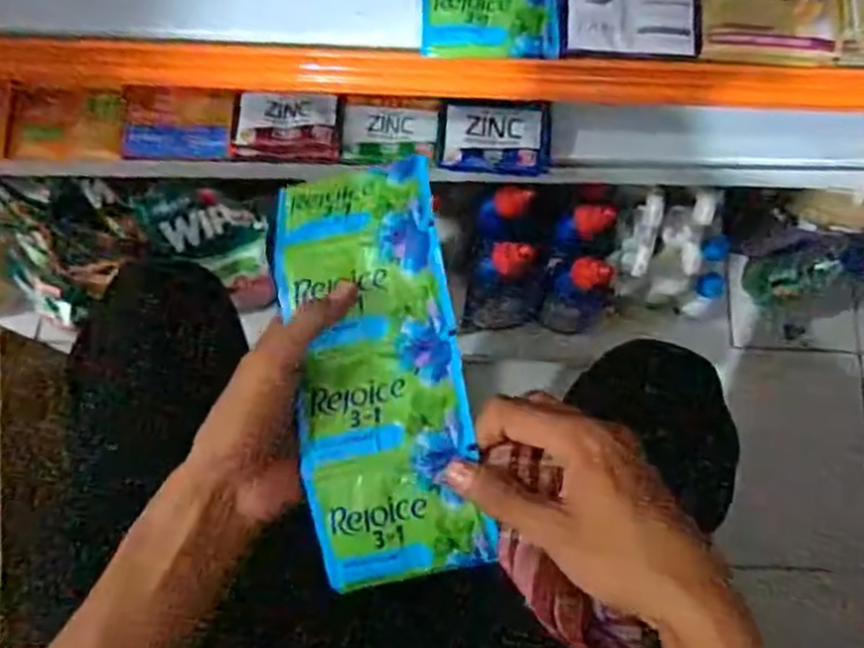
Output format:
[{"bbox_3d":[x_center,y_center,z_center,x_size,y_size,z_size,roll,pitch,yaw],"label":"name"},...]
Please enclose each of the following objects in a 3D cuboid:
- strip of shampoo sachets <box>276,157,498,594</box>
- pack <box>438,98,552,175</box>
[{"bbox_3d":[-0.032,0.019,0.407,0.091,0.036,0.232,-7,75,-3],"label":"strip of shampoo sachets"},{"bbox_3d":[0.056,-0.163,0.642,0.097,0.026,0.062,6,76,0],"label":"pack"}]

